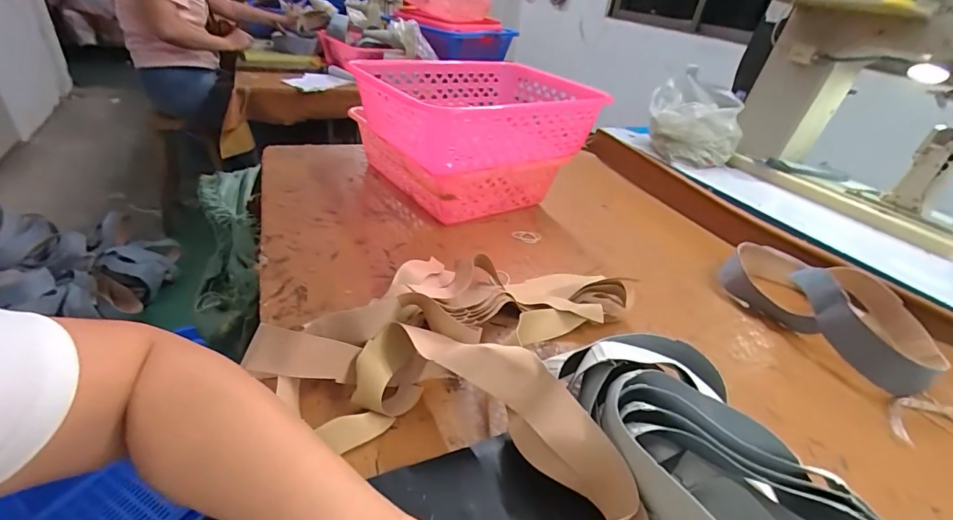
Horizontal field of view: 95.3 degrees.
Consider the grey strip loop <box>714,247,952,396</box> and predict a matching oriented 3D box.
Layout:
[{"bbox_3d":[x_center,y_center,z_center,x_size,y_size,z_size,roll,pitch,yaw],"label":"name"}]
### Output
[{"bbox_3d":[0.565,0.059,0.703,0.139,0.072,0.323,-10,37,-26],"label":"grey strip loop"}]

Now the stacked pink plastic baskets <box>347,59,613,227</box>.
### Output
[{"bbox_3d":[-0.009,-0.244,0.887,0.400,0.247,0.384,-17,40,-32],"label":"stacked pink plastic baskets"}]

